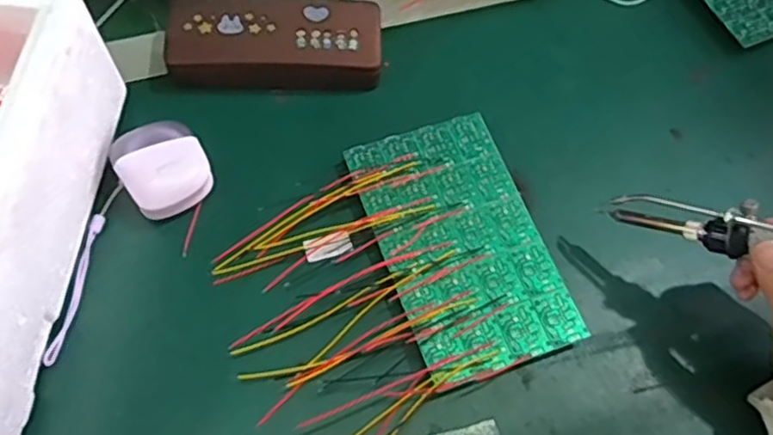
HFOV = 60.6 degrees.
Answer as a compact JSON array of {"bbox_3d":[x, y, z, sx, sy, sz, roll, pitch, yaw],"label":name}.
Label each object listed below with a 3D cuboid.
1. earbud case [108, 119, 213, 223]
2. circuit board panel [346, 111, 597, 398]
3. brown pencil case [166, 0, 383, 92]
[{"bbox_3d":[-0.150,-0.034,0.445,0.055,0.037,0.064,-34,69,-18],"label":"earbud case"},{"bbox_3d":[0.048,0.017,0.439,0.103,0.019,0.172,-18,65,-11],"label":"circuit board panel"},{"bbox_3d":[-0.080,-0.128,0.490,0.150,0.044,0.064,-2,63,-4],"label":"brown pencil case"}]

